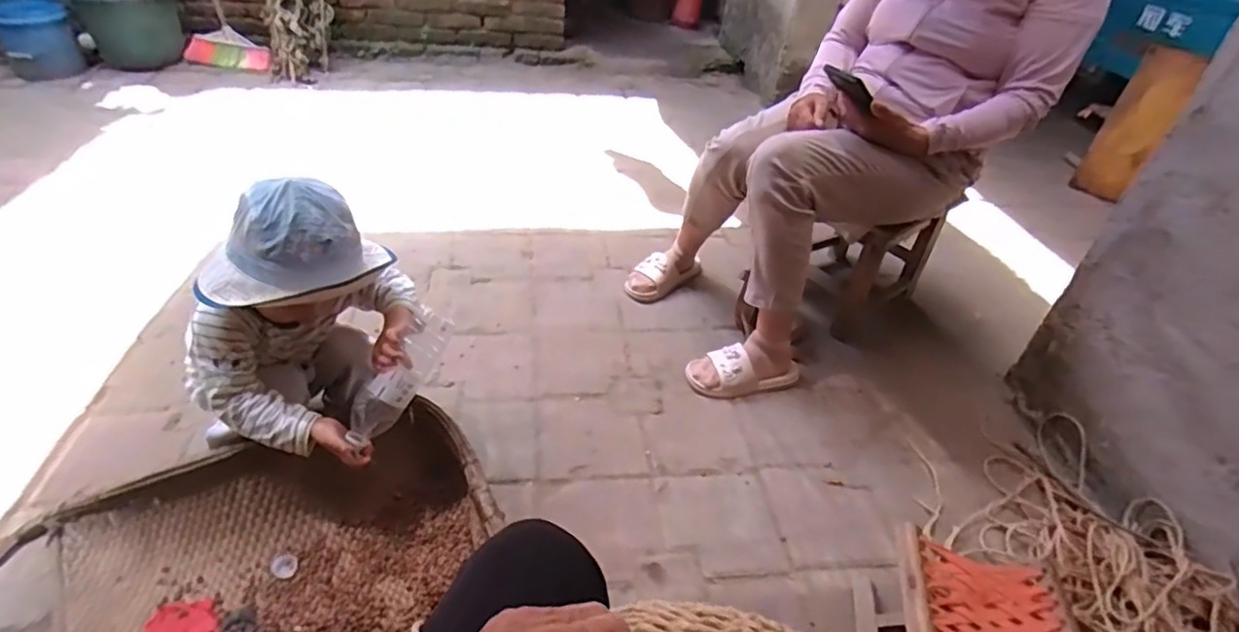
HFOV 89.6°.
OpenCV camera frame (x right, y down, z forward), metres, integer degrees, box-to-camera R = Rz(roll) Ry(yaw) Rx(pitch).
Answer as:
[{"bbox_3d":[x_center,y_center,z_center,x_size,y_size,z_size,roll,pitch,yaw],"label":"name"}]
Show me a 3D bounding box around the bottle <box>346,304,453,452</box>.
[{"bbox_3d":[-0.303,0.080,0.880,0.053,0.063,0.193,24,70,21],"label":"bottle"}]

